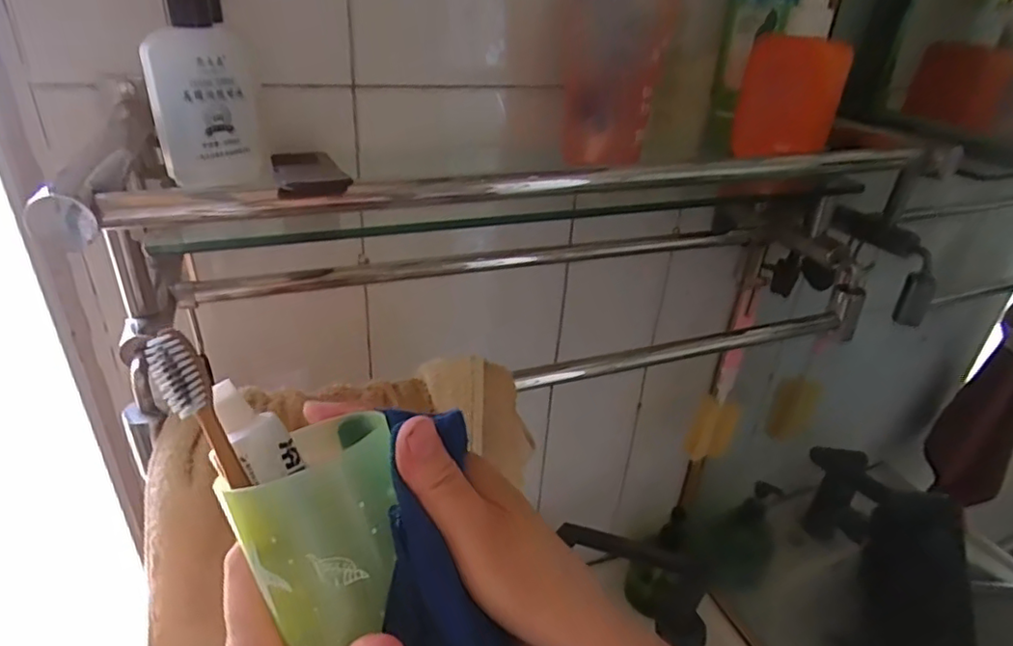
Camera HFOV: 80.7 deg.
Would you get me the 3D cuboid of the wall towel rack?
[{"bbox_3d":[0.062,-0.072,0.508,0.646,0.144,0.194,-6,31,-18],"label":"wall towel rack"}]

